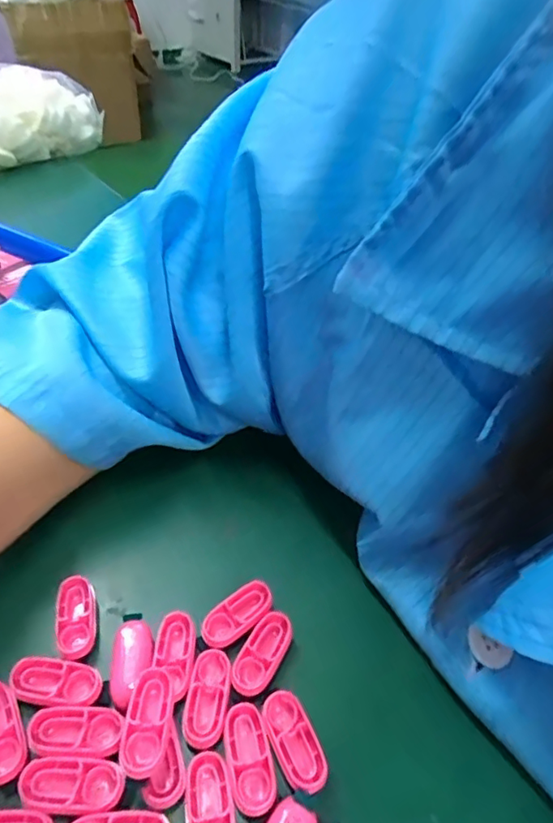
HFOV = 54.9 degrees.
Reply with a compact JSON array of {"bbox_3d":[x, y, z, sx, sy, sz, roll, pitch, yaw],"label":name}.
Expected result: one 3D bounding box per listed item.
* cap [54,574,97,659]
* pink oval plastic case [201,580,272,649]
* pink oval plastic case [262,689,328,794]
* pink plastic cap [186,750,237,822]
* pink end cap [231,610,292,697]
[{"bbox_3d":[-0.085,0.087,0.227,0.017,0.007,0.033,-14,47,-19],"label":"cap"},{"bbox_3d":[-0.017,0.087,0.232,0.034,0.004,0.016,-30,54,-31],"label":"pink oval plastic case"},{"bbox_3d":[0.006,0.122,0.198,0.016,0.004,0.034,-16,48,-21],"label":"pink oval plastic case"},{"bbox_3d":[-0.022,0.134,0.179,0.016,0.004,0.034,-4,44,-9],"label":"pink plastic cap"},{"bbox_3d":[-0.006,0.100,0.221,0.015,0.004,0.035,24,47,19],"label":"pink end cap"}]

